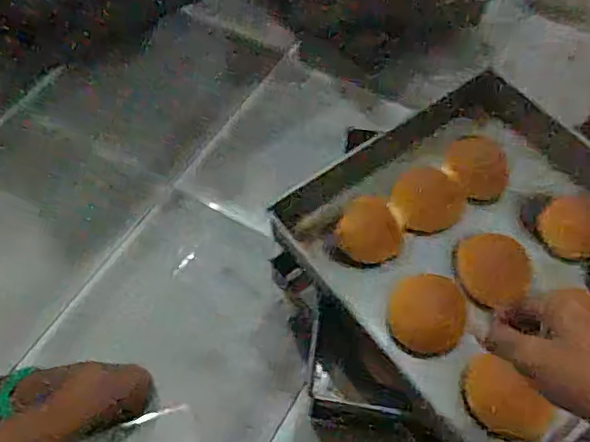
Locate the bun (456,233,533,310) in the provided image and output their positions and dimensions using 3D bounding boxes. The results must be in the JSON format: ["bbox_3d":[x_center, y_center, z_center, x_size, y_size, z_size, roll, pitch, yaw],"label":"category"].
[{"bbox_3d":[0.260,0.063,0.768,0.088,0.037,0.100,-12,59,-6],"label":"bun"}]

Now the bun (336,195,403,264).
[{"bbox_3d":[0.102,0.013,0.789,0.090,0.042,0.086,0,59,1],"label":"bun"}]

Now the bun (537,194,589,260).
[{"bbox_3d":[0.373,0.006,0.768,0.085,0.034,0.079,0,59,1],"label":"bun"}]

